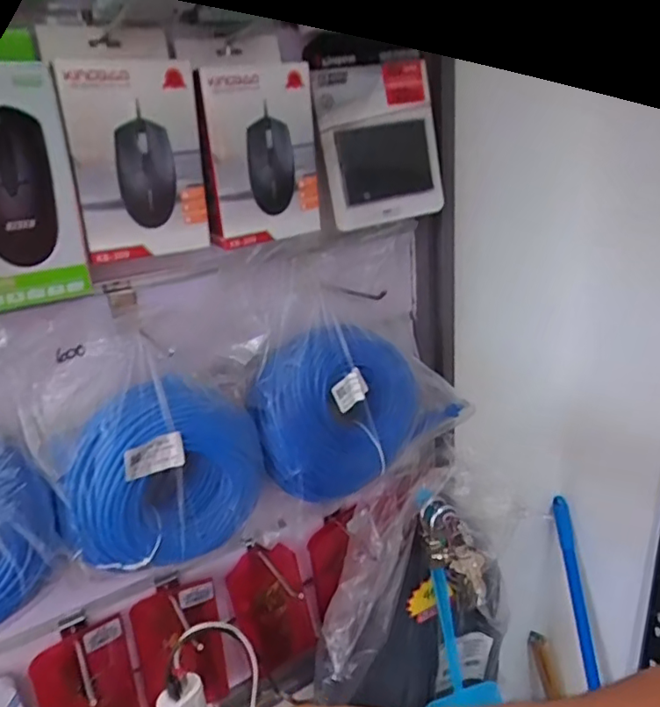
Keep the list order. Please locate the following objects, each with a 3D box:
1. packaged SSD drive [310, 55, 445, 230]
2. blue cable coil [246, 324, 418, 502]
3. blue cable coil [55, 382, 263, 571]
[{"bbox_3d":[0.051,-0.198,0.545,0.121,0.149,0.028,-16,26,-14],"label":"packaged SSD drive"},{"bbox_3d":[0.010,0.055,0.582,0.181,0.161,0.051,-19,25,-33],"label":"blue cable coil"},{"bbox_3d":[-0.138,0.100,0.489,0.174,0.154,0.046,-23,28,-39],"label":"blue cable coil"}]

